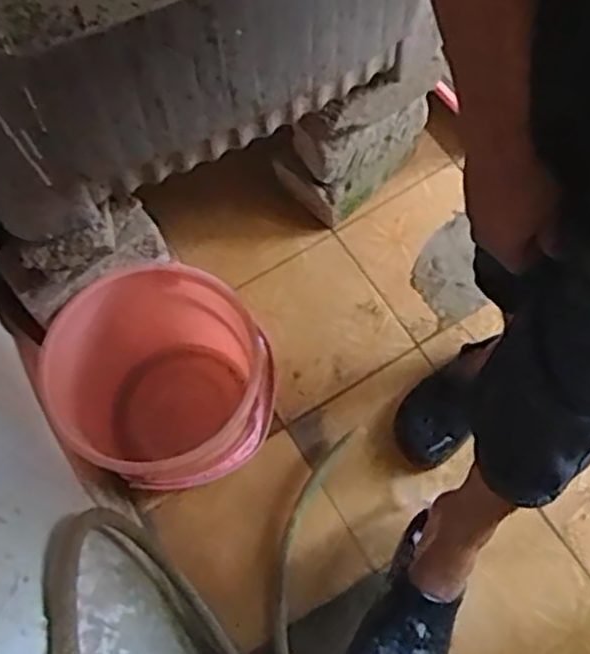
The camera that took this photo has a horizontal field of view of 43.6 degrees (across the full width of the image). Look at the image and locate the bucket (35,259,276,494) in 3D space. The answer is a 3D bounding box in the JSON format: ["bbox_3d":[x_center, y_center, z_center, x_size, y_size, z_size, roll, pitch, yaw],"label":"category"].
[{"bbox_3d":[-0.174,0.093,1.019,0.268,0.235,0.279,-1,66,2],"label":"bucket"}]

